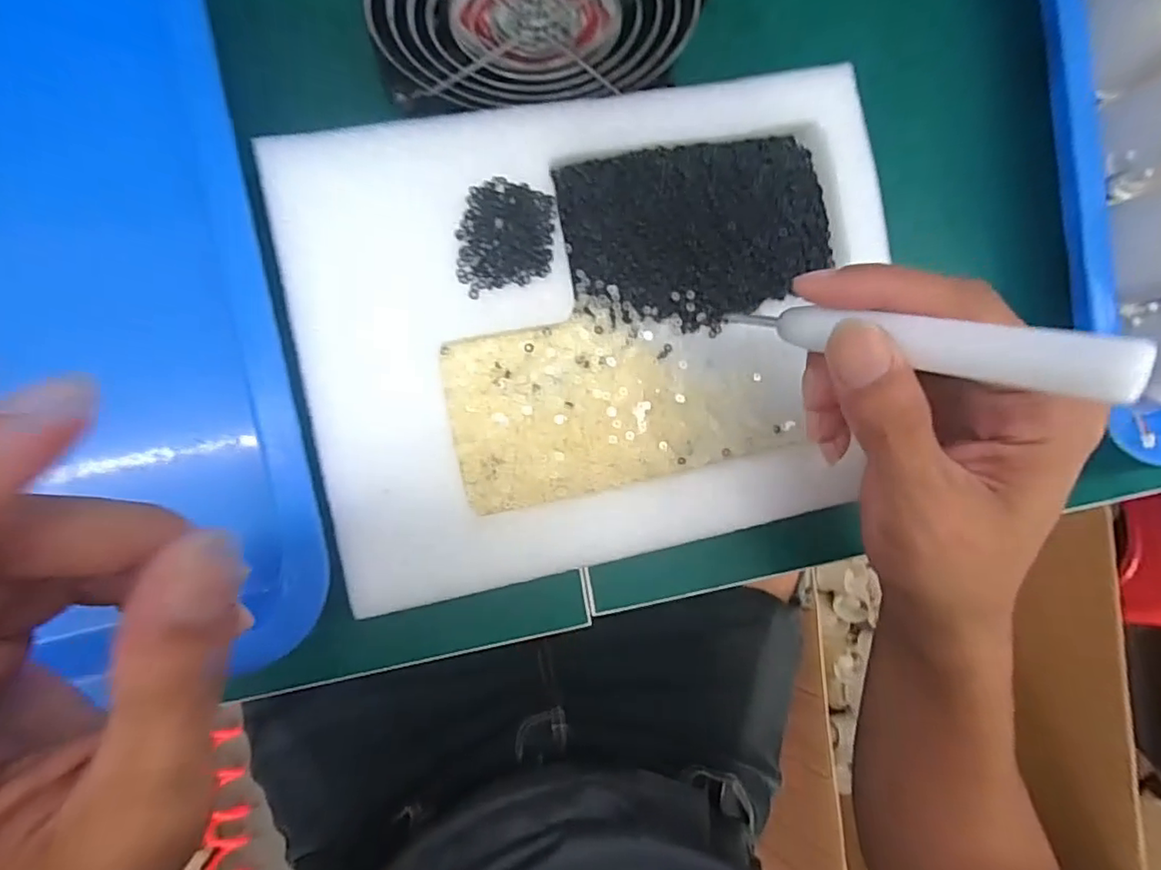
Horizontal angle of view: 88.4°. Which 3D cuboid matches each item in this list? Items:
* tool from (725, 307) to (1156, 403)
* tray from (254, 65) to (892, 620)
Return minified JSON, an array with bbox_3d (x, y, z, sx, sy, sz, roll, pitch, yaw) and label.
[{"bbox_3d":[0.098,-0.029,0.180,0.011,0.109,0.016,30,82,-50],"label":"tool"},{"bbox_3d":[0.014,-0.044,0.249,0.237,0.024,0.182,-11,90,-8],"label":"tray"}]

